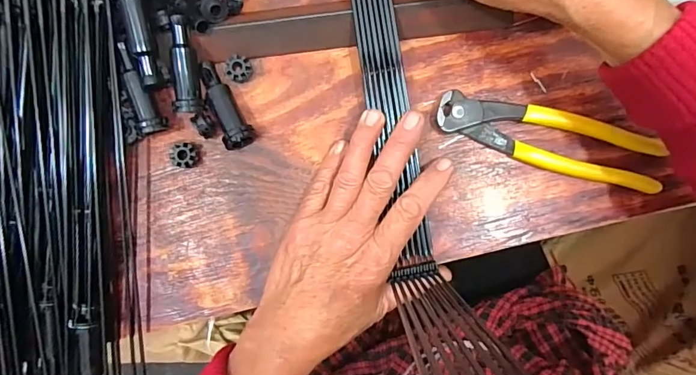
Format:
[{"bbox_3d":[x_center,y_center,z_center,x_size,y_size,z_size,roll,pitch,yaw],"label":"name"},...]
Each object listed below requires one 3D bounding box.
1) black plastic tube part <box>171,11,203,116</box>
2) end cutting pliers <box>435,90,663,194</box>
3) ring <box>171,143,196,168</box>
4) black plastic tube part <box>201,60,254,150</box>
[{"bbox_3d":[-0.115,-0.086,0.311,0.016,0.018,0.065,-4,98,2],"label":"black plastic tube part"},{"bbox_3d":[0.144,-0.035,0.316,0.159,0.015,0.041,19,87,4],"label":"end cutting pliers"},{"bbox_3d":[-0.121,-0.024,0.324,0.014,0.016,0.018,22,87,4],"label":"ring"},{"bbox_3d":[-0.089,-0.061,0.319,0.020,0.024,0.065,-23,85,1],"label":"black plastic tube part"}]

